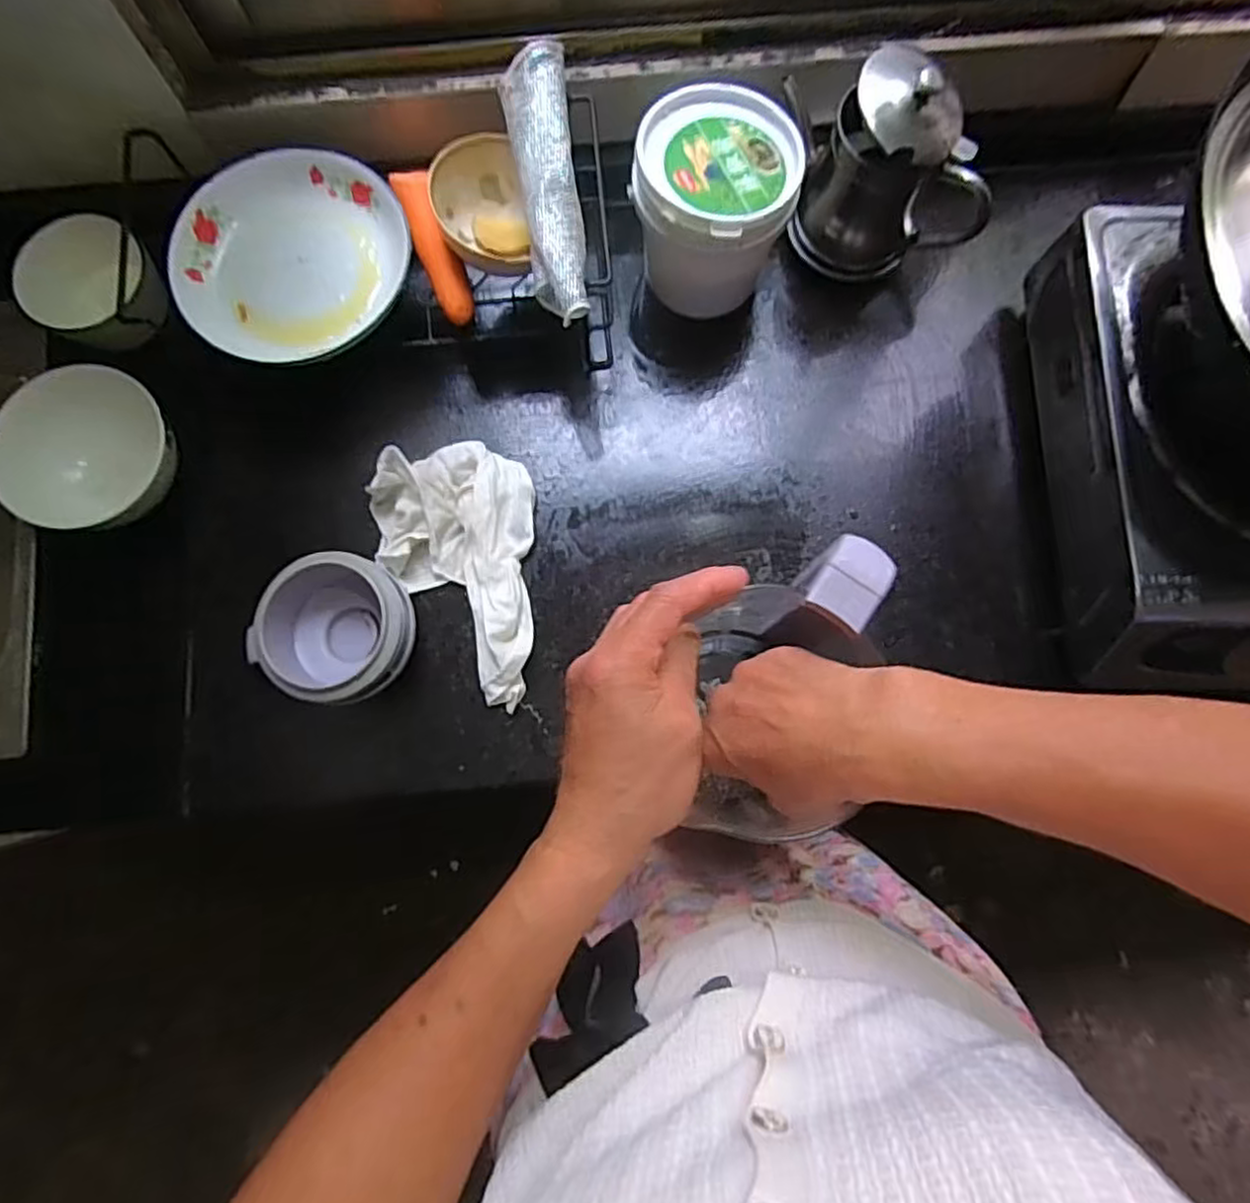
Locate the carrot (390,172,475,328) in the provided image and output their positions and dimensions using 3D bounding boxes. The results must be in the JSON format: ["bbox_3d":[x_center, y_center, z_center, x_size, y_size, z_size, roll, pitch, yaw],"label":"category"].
[{"bbox_3d":[-0.155,-0.290,0.569,0.030,0.026,0.134,-22,79,-4],"label":"carrot"}]

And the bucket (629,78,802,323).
[{"bbox_3d":[0.068,-0.311,0.575,0.128,0.136,0.104,12,78,3],"label":"bucket"}]

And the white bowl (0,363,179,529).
[{"bbox_3d":[-0.432,-0.120,0.566,0.125,0.049,0.127,0,78,1],"label":"white bowl"}]

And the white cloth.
[{"bbox_3d":[-0.131,-0.022,0.582,0.138,0.033,0.224,-14,78,-2],"label":"white cloth"}]

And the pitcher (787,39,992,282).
[{"bbox_3d":[0.218,-0.334,0.573,0.094,0.149,0.127,-40,80,-7],"label":"pitcher"}]

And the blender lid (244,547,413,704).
[{"bbox_3d":[-0.226,0.023,0.558,0.113,0.067,0.110,8,78,2],"label":"blender lid"}]

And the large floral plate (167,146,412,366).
[{"bbox_3d":[-0.269,-0.281,0.572,0.181,0.035,0.178,0,78,1],"label":"large floral plate"}]

